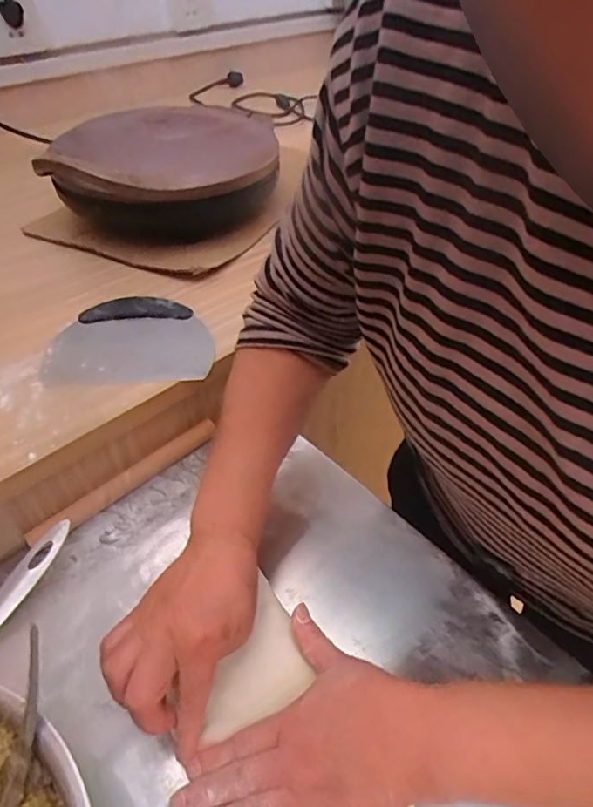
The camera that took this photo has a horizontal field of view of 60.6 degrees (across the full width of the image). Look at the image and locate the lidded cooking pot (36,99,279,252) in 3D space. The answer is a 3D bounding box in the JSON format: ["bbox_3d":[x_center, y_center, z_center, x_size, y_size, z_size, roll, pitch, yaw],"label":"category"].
[{"bbox_3d":[-0.160,-0.296,0.661,0.257,0.111,0.272,-4,45,-4],"label":"lidded cooking pot"}]

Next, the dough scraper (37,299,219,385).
[{"bbox_3d":[-0.163,-0.065,0.502,0.154,0.016,0.114,-4,45,-4],"label":"dough scraper"}]

